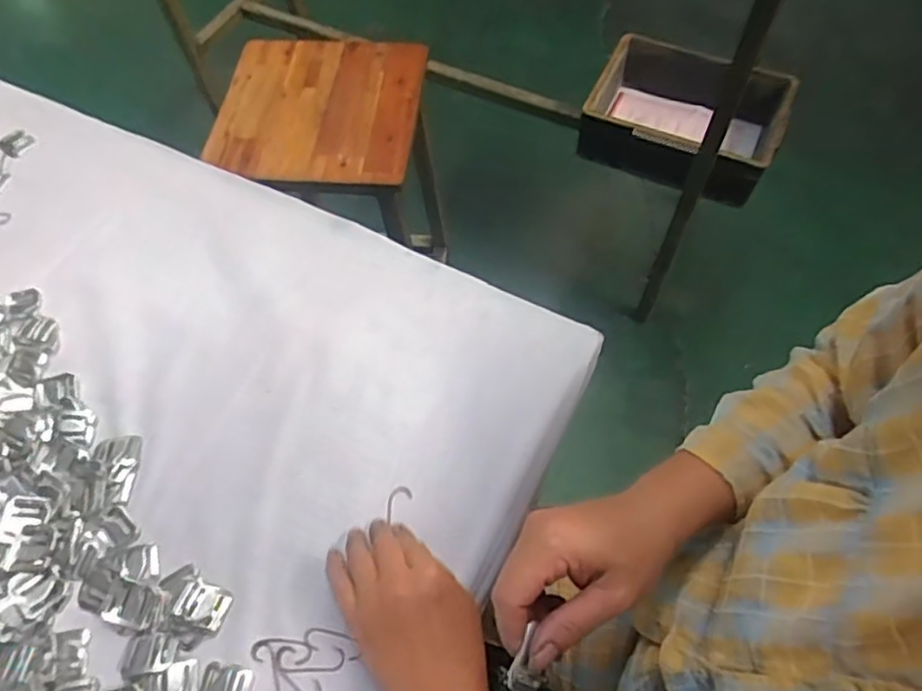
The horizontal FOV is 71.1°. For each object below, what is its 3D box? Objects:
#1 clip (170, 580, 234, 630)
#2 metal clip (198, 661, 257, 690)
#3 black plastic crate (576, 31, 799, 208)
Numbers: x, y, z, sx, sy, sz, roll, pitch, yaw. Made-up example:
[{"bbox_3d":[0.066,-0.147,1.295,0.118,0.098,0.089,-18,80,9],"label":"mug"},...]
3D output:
[{"bbox_3d":[-0.186,0.185,0.464,0.034,0.008,0.025,17,62,11],"label":"clip"},{"bbox_3d":[-0.160,0.233,0.437,0.037,0.004,0.030,7,61,6],"label":"metal clip"},{"bbox_3d":[0.431,-0.439,1.245,0.338,0.134,0.285,21,63,13],"label":"black plastic crate"}]

